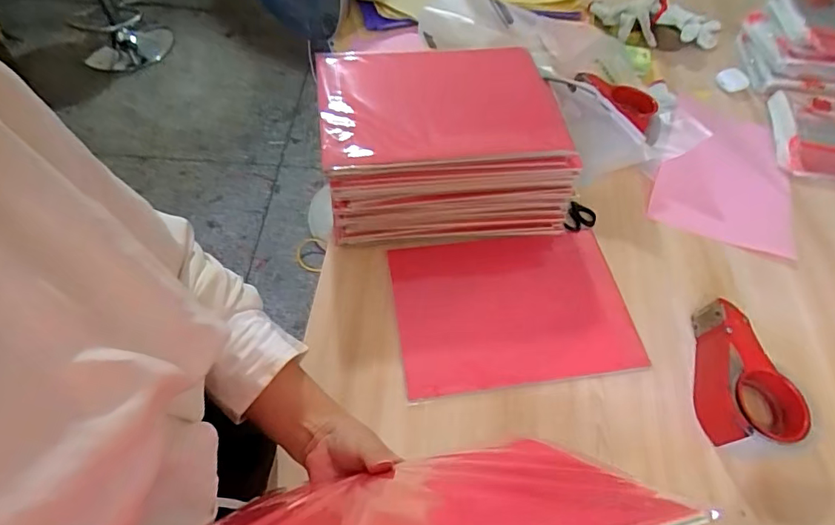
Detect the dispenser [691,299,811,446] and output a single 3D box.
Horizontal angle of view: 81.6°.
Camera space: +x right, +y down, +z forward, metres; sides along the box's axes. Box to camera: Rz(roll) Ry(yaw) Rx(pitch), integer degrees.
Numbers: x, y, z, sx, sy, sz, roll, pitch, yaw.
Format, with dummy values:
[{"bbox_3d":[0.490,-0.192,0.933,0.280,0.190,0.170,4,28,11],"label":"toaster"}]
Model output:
[{"bbox_3d":[0.368,0.122,0.554,0.090,0.056,0.157,4,57,-1],"label":"dispenser"}]

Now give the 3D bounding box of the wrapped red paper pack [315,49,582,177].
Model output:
[{"bbox_3d":[0.019,-0.180,0.677,0.296,0.146,0.231,-3,57,-5],"label":"wrapped red paper pack"}]

